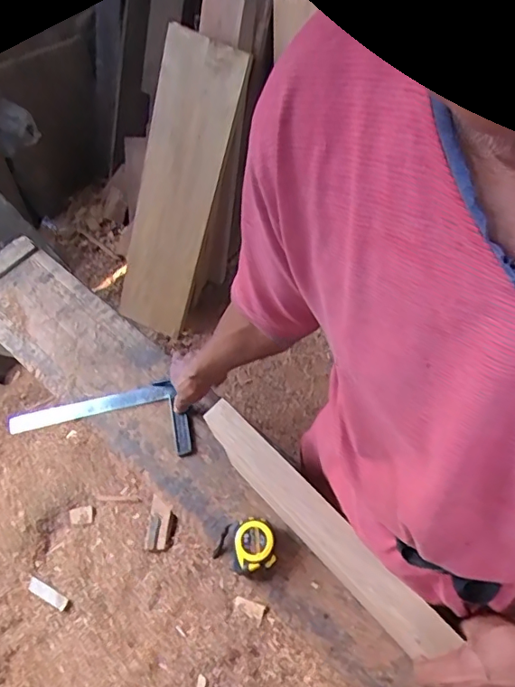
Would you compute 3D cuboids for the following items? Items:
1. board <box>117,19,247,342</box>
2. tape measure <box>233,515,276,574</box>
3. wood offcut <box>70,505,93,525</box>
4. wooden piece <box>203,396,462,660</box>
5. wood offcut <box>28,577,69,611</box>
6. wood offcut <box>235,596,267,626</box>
[{"bbox_3d":[-0.208,-0.332,1.245,0.175,0.723,0.039,22,39,0],"label":"board"},{"bbox_3d":[-0.003,0.287,0.735,0.054,0.048,0.065,-10,61,-3],"label":"tape measure"},{"bbox_3d":[-0.354,0.347,1.041,0.055,0.007,0.034,-15,70,19],"label":"wood offcut"},{"bbox_3d":[0.222,0.337,0.481,0.050,0.028,0.803,-40,67,-19],"label":"wooden piece"},{"bbox_3d":[-0.390,0.463,0.955,0.107,0.016,0.025,12,60,30],"label":"wood offcut"},{"bbox_3d":[-0.013,0.432,0.842,0.052,0.011,0.026,22,64,14],"label":"wood offcut"}]

